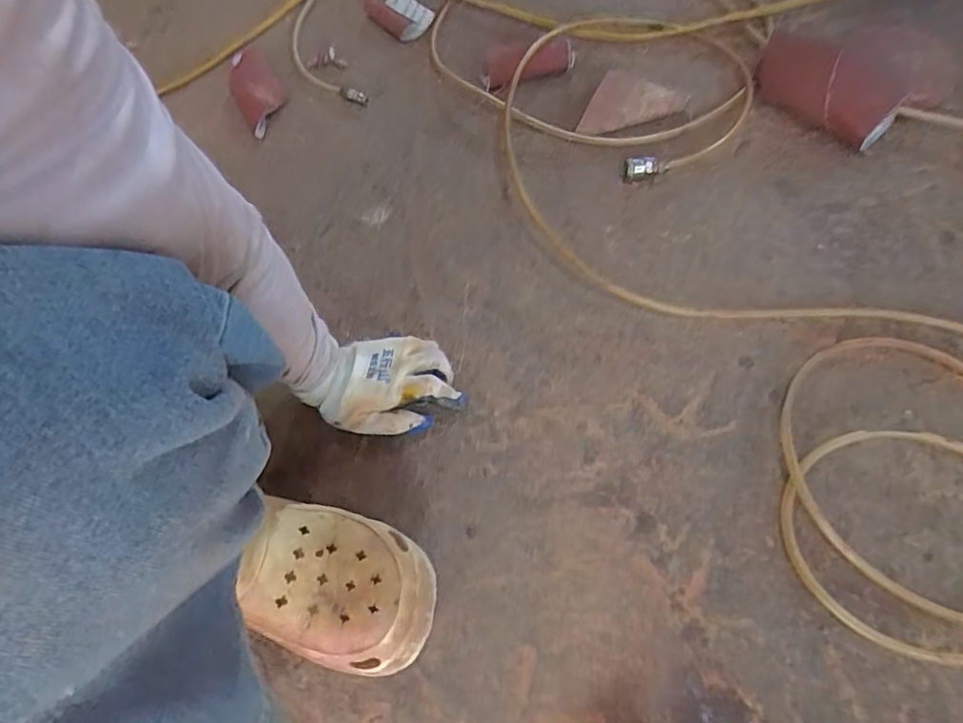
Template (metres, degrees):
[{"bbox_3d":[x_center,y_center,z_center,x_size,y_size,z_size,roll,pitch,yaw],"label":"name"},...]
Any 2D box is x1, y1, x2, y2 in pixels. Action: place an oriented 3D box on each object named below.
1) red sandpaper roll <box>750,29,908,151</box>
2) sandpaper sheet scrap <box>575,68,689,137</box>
[{"bbox_3d":[0.410,-0.335,0.699,0.178,0.052,0.095,36,72,20],"label":"red sandpaper roll"},{"bbox_3d":[0.189,-0.312,0.727,0.106,0.017,0.125,26,74,3],"label":"sandpaper sheet scrap"}]

